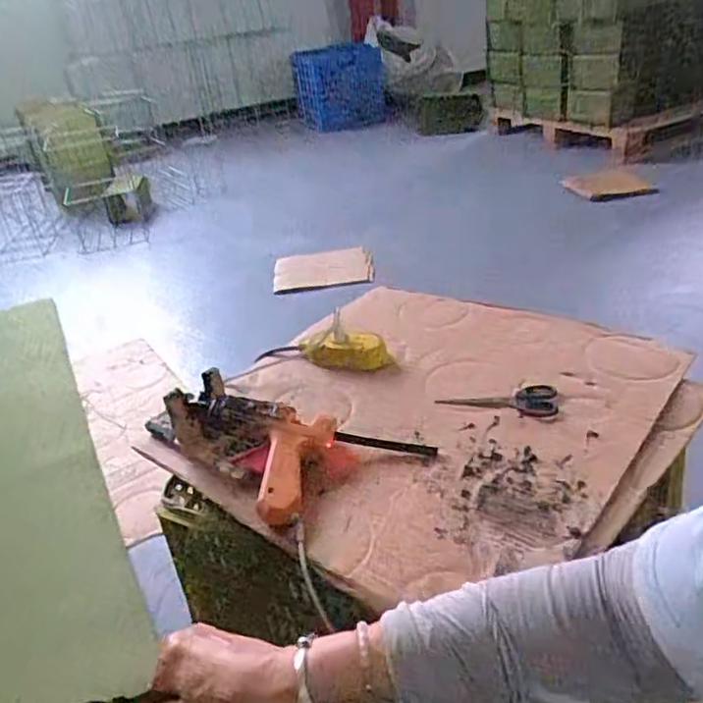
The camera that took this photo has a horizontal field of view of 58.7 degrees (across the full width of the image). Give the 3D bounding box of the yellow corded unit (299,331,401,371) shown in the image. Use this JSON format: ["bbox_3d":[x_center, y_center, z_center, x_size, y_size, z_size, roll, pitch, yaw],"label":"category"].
[{"bbox_3d":[-0.007,-0.003,0.936,0.143,0.044,0.052,-1,32,11],"label":"yellow corded unit"}]

